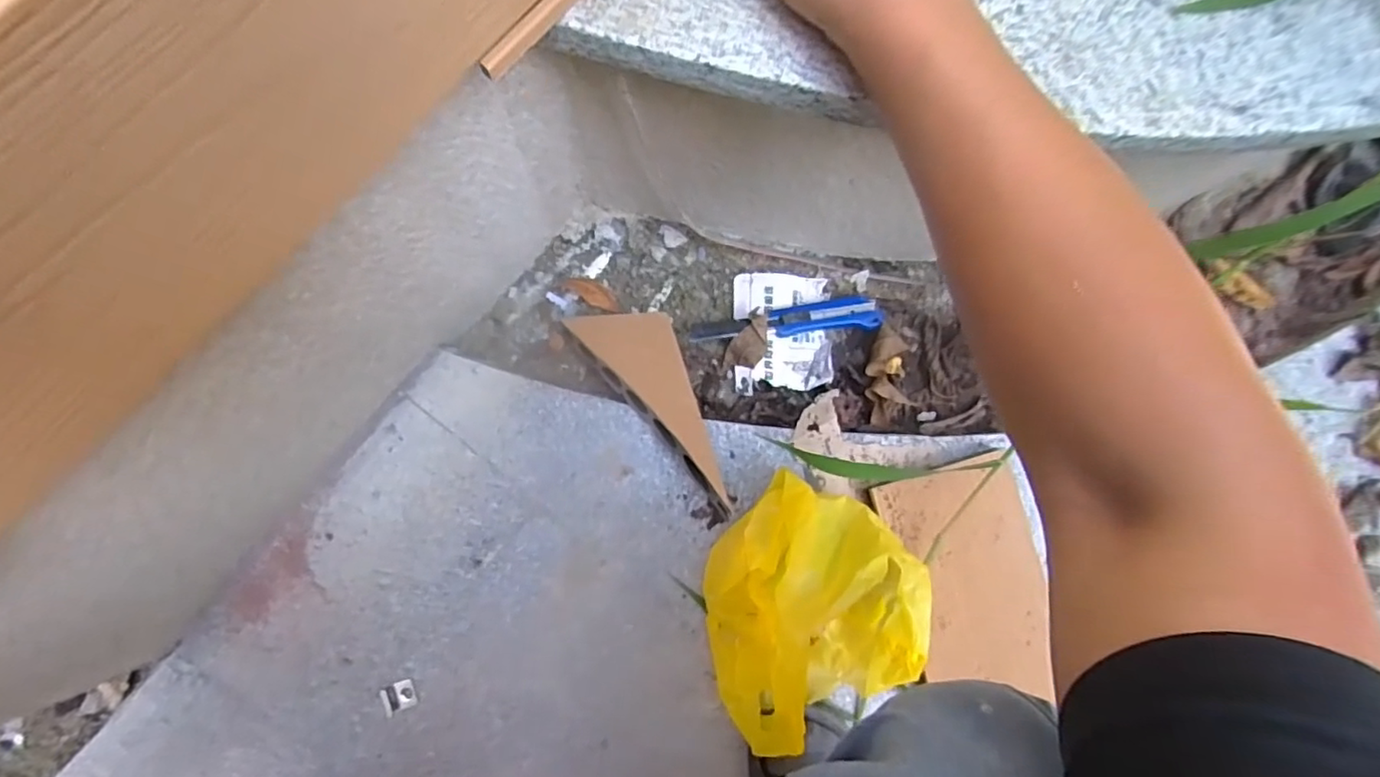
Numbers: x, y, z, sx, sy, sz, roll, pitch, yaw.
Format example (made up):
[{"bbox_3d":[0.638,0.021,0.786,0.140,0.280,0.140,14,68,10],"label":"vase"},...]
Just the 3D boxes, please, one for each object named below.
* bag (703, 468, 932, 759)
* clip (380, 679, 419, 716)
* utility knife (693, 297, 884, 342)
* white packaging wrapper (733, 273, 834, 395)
[{"bbox_3d":[0.108,0.199,0.544,0.185,0.128,0.217,16,84,-3],"label":"bag"},{"bbox_3d":[-0.268,0.285,0.569,0.028,0.007,0.024,-21,87,-7],"label":"clip"},{"bbox_3d":[0.107,-0.076,0.676,0.209,0.022,0.038,-6,85,-6],"label":"utility knife"},{"bbox_3d":[0.102,-0.064,0.675,0.103,0.032,0.133,0,85,-5],"label":"white packaging wrapper"}]

